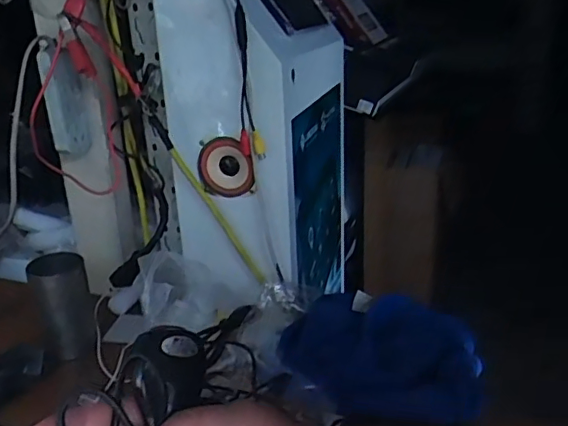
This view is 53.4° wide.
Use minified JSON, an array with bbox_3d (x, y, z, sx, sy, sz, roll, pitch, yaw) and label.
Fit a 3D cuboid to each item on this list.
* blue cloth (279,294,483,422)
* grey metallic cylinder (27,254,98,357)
[{"bbox_3d":[0.096,0.142,0.582,0.201,0.038,0.128,1,52,13],"label":"blue cloth"},{"bbox_3d":[-0.265,0.115,0.684,0.066,0.117,0.065,-12,22,-26],"label":"grey metallic cylinder"}]

